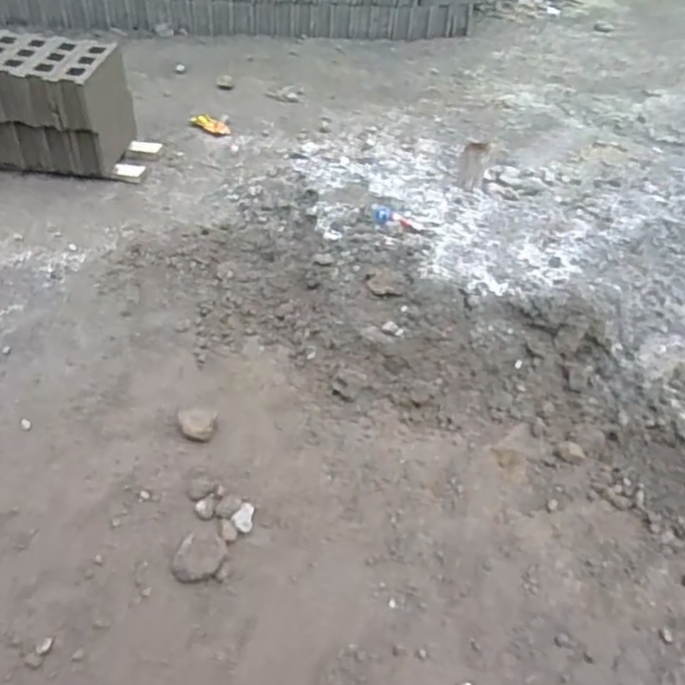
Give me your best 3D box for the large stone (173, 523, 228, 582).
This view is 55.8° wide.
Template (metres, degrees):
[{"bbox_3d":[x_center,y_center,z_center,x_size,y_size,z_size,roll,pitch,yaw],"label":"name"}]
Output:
[{"bbox_3d":[-0.332,0.493,1.523,0.118,0.049,0.143,15,45,10],"label":"large stone"}]

